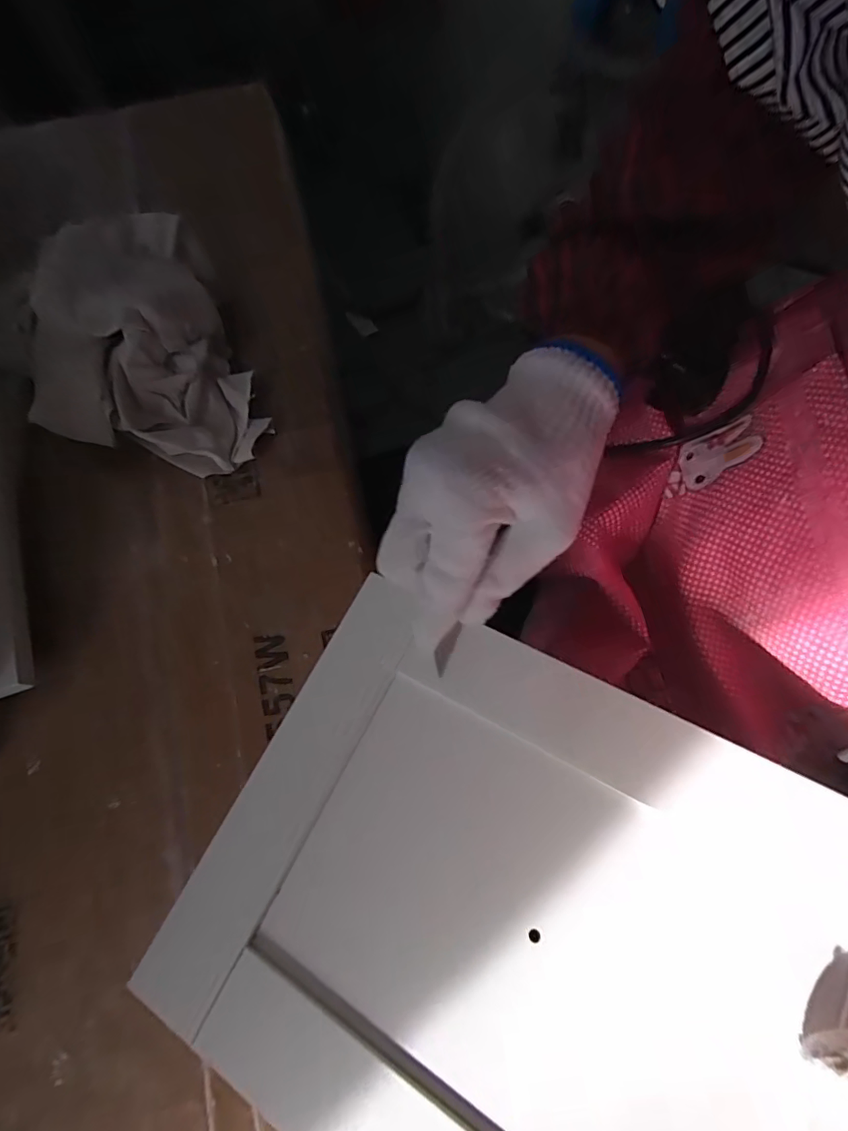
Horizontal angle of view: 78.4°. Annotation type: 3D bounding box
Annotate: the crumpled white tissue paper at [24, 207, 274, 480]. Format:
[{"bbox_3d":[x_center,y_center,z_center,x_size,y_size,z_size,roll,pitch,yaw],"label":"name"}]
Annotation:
[{"bbox_3d":[-0.179,-0.132,0.316,0.123,0.063,0.176,-31,73,-9],"label":"crumpled white tissue paper"}]

